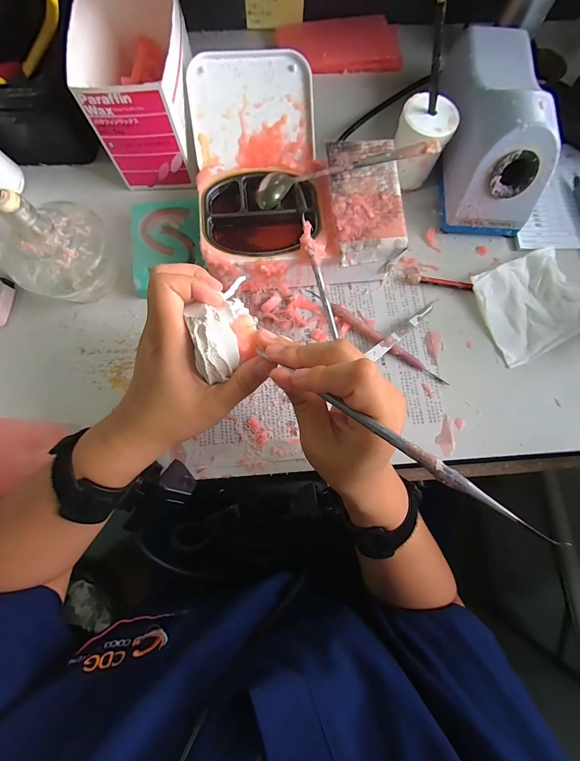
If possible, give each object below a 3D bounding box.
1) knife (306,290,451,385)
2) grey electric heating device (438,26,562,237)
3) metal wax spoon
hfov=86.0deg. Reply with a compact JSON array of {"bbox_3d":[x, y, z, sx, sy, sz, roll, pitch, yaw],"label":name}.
[{"bbox_3d":[0.090,-0.045,0.323,0.169,0.014,0.011,34,78,6],"label":"knife"},{"bbox_3d":[0.218,-0.279,0.334,0.092,0.092,0.221,7,77,0],"label":"grey electric heating device"},{"bbox_3d":[0.050,-0.196,0.297,0.171,0.023,0.034,-5,77,13],"label":"metal wax spoon"}]

